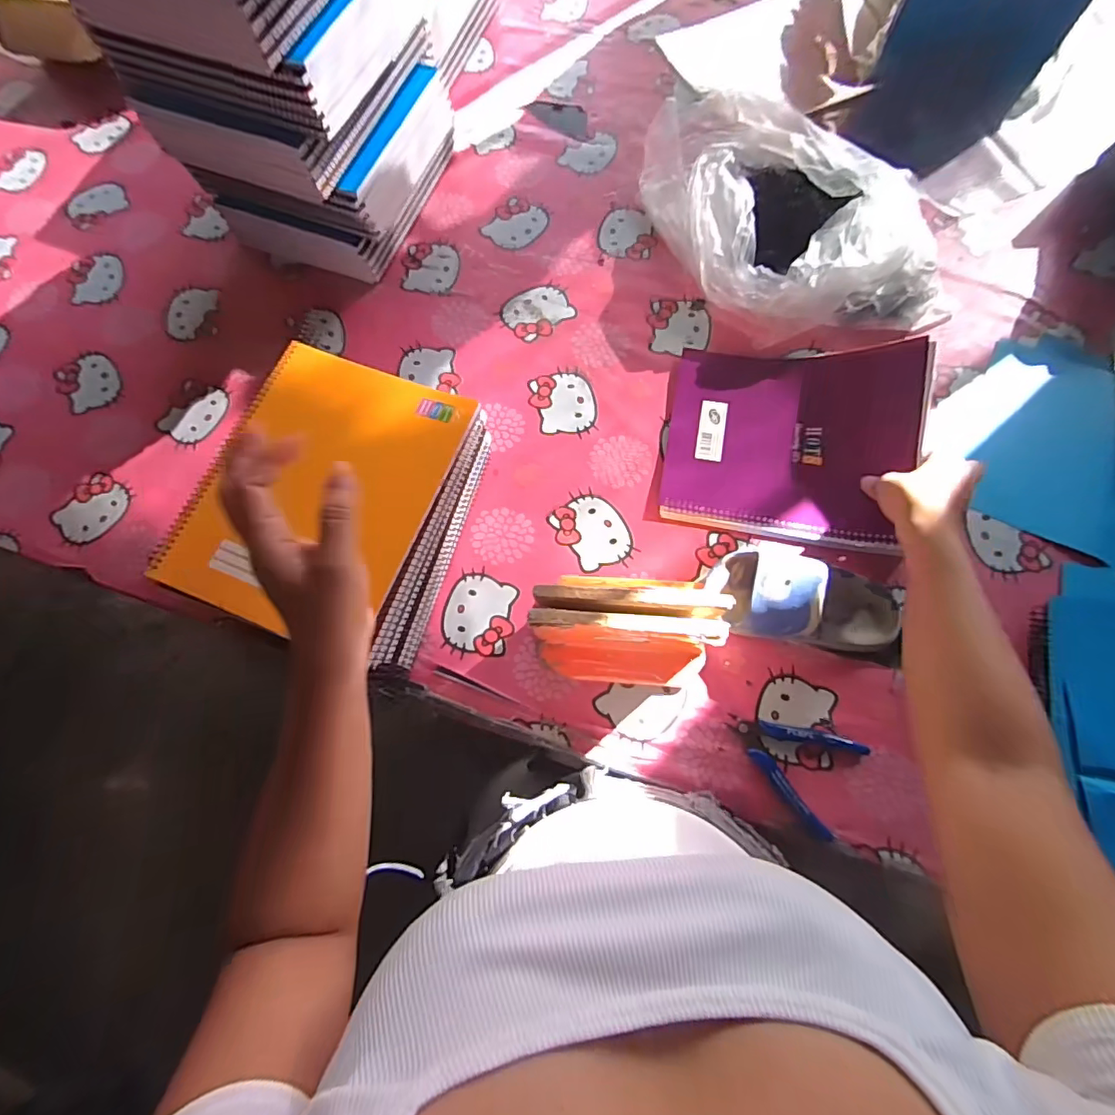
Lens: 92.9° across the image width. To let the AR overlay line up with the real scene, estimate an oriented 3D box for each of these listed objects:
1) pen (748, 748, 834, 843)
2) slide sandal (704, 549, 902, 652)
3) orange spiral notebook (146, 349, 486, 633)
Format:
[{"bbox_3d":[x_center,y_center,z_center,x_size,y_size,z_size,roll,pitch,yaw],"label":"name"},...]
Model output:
[{"bbox_3d":[0.204,0.206,0.464,0.012,0.013,0.090,-35,74,-8],"label":"pen"},{"bbox_3d":[0.234,0.037,0.495,0.174,0.061,0.088,7,73,5],"label":"slide sandal"},{"bbox_3d":[-0.211,-0.062,0.463,0.207,0.016,0.246,21,76,8],"label":"orange spiral notebook"}]

